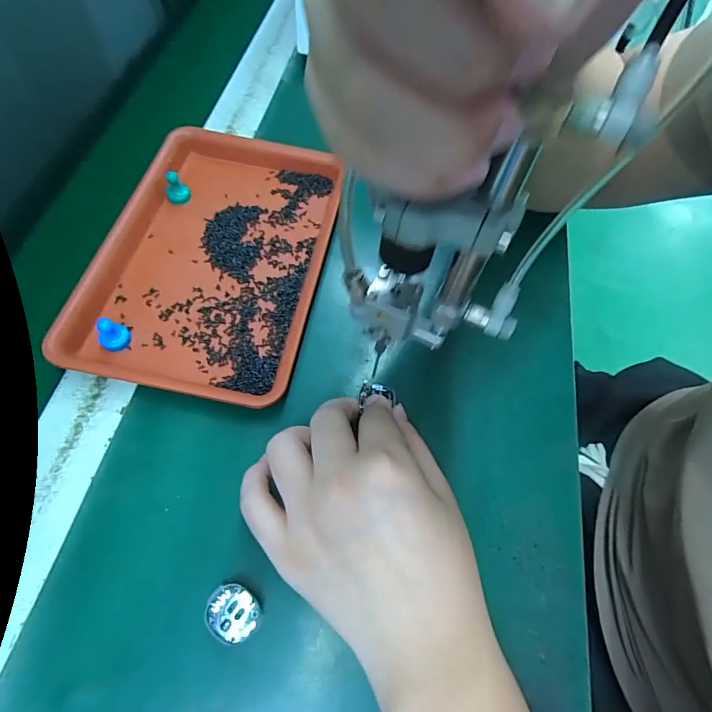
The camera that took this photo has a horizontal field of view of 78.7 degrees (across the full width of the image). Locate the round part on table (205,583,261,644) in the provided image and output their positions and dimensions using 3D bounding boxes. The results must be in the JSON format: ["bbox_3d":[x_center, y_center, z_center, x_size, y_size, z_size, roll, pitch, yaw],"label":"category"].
[{"bbox_3d":[-0.065,0.136,0.229,0.027,0.010,0.024,34,66,14],"label":"round part on table"}]

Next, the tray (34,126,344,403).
[{"bbox_3d":[-0.107,-0.080,0.332,0.159,0.023,0.234,11,63,3],"label":"tray"}]

